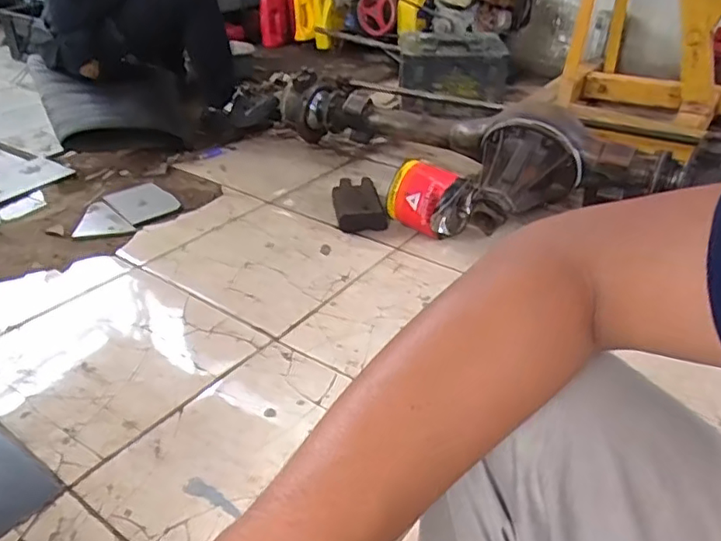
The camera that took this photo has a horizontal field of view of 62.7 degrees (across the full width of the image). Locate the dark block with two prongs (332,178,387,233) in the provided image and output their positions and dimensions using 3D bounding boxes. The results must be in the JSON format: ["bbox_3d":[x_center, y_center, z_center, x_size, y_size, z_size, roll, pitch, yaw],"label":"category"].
[{"bbox_3d":[-0.008,-0.172,1.508,0.116,0.057,0.228,-5,32,-9],"label":"dark block with two prongs"}]

